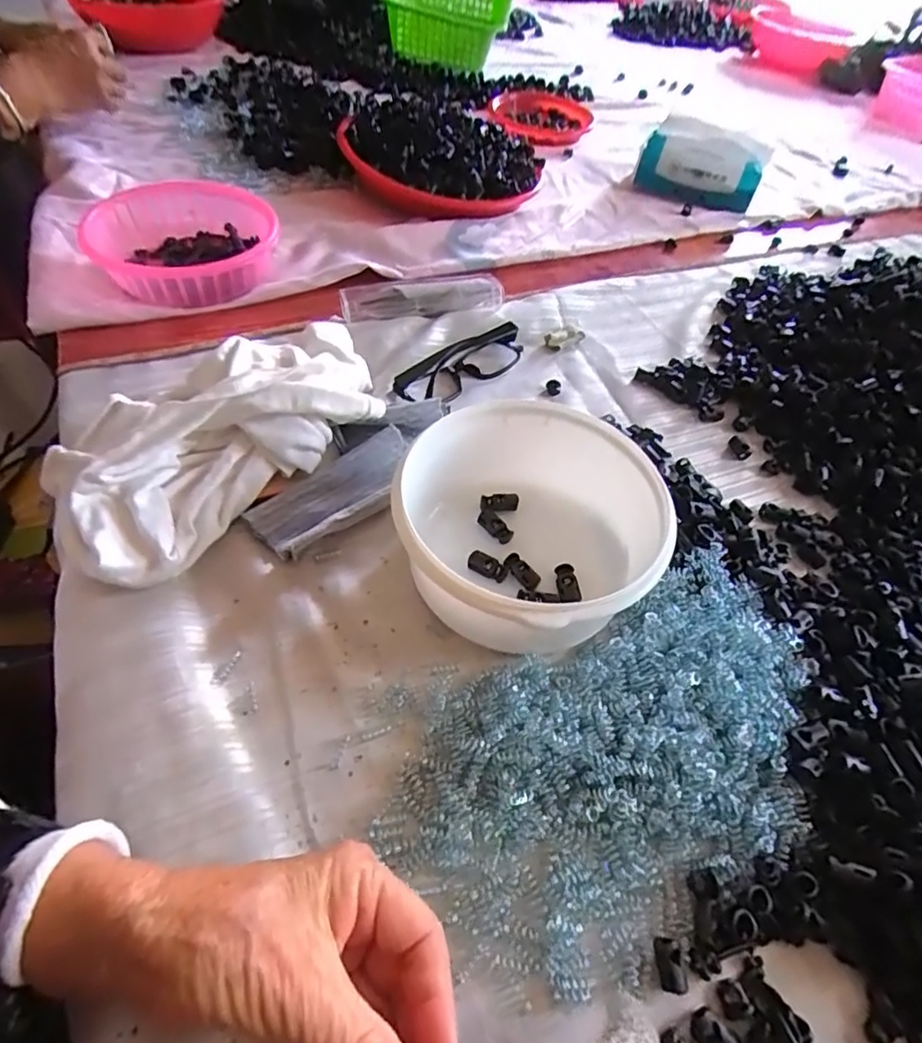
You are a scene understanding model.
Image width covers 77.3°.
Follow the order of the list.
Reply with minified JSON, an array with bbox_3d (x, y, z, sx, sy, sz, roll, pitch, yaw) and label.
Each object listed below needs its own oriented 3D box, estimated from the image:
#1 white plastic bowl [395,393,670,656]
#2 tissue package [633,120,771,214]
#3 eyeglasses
[{"bbox_3d":[0.041,0.007,0.360,0.151,0.076,0.160,5,50,-1],"label":"white plastic bowl"},{"bbox_3d":[0.313,-0.465,0.761,0.154,0.084,0.035,24,53,14],"label":"tissue package"},{"bbox_3d":[0.004,-0.138,0.500,0.132,0.022,0.033,-35,62,-29],"label":"eyeglasses"}]

